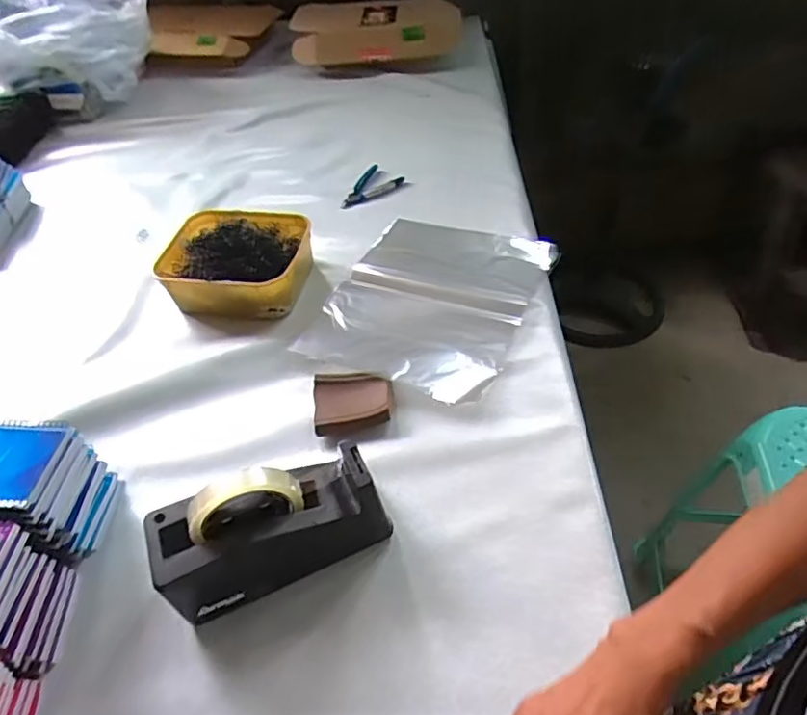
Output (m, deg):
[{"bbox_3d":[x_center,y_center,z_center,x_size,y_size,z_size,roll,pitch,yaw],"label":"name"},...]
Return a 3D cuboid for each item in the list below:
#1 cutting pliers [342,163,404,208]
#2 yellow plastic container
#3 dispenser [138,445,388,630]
[{"bbox_3d":[-0.062,-0.287,0.995,0.082,0.011,0.115,27,55,28],"label":"cutting pliers"},{"bbox_3d":[-0.236,-0.135,0.832,0.202,0.079,0.161,4,48,11],"label":"yellow plastic container"},{"bbox_3d":[-0.118,0.151,0.528,0.191,0.122,0.073,-19,48,-11],"label":"dispenser"}]

